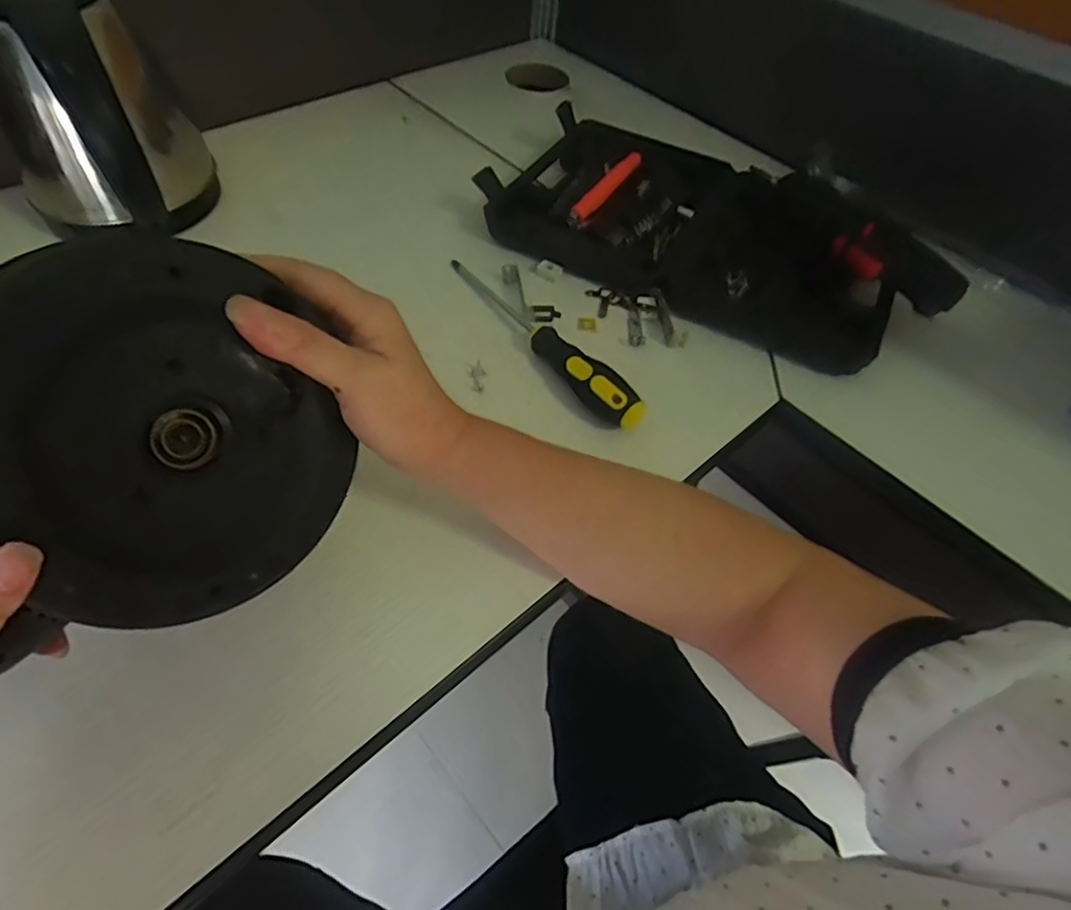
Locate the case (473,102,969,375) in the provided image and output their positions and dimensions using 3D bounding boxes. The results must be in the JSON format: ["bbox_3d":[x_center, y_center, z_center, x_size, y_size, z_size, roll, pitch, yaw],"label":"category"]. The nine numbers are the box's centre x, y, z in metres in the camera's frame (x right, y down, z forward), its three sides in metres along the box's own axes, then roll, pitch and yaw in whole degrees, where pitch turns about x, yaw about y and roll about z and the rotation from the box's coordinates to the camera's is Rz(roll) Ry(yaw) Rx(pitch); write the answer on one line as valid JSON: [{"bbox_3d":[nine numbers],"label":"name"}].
[{"bbox_3d":[0.154,-0.204,0.516,0.381,0.065,0.214,30,57,15],"label":"case"}]

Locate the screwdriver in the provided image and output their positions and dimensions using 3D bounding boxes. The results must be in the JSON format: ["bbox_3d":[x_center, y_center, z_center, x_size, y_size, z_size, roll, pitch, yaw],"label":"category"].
[{"bbox_3d":[0.001,-0.096,0.446,0.023,0.030,0.215,-29,62,-24],"label":"screwdriver"}]

